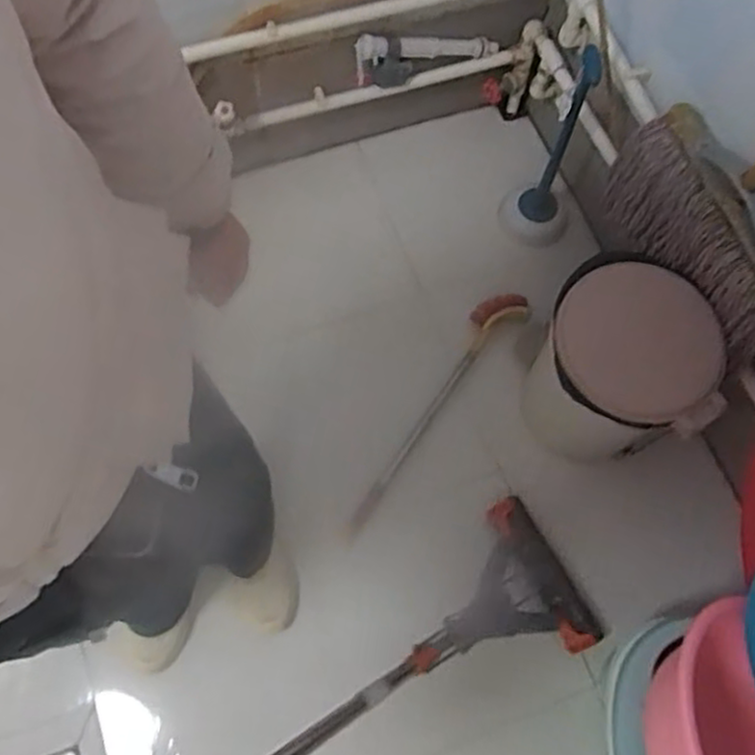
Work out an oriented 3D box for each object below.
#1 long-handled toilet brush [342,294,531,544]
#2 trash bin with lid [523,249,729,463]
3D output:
[{"bbox_3d":[0.110,0.065,1.336,0.093,0.045,0.565,32,71,9],"label":"long-handled toilet brush"},{"bbox_3d":[0.390,-0.010,1.209,0.245,0.325,0.251,22,70,6],"label":"trash bin with lid"}]

